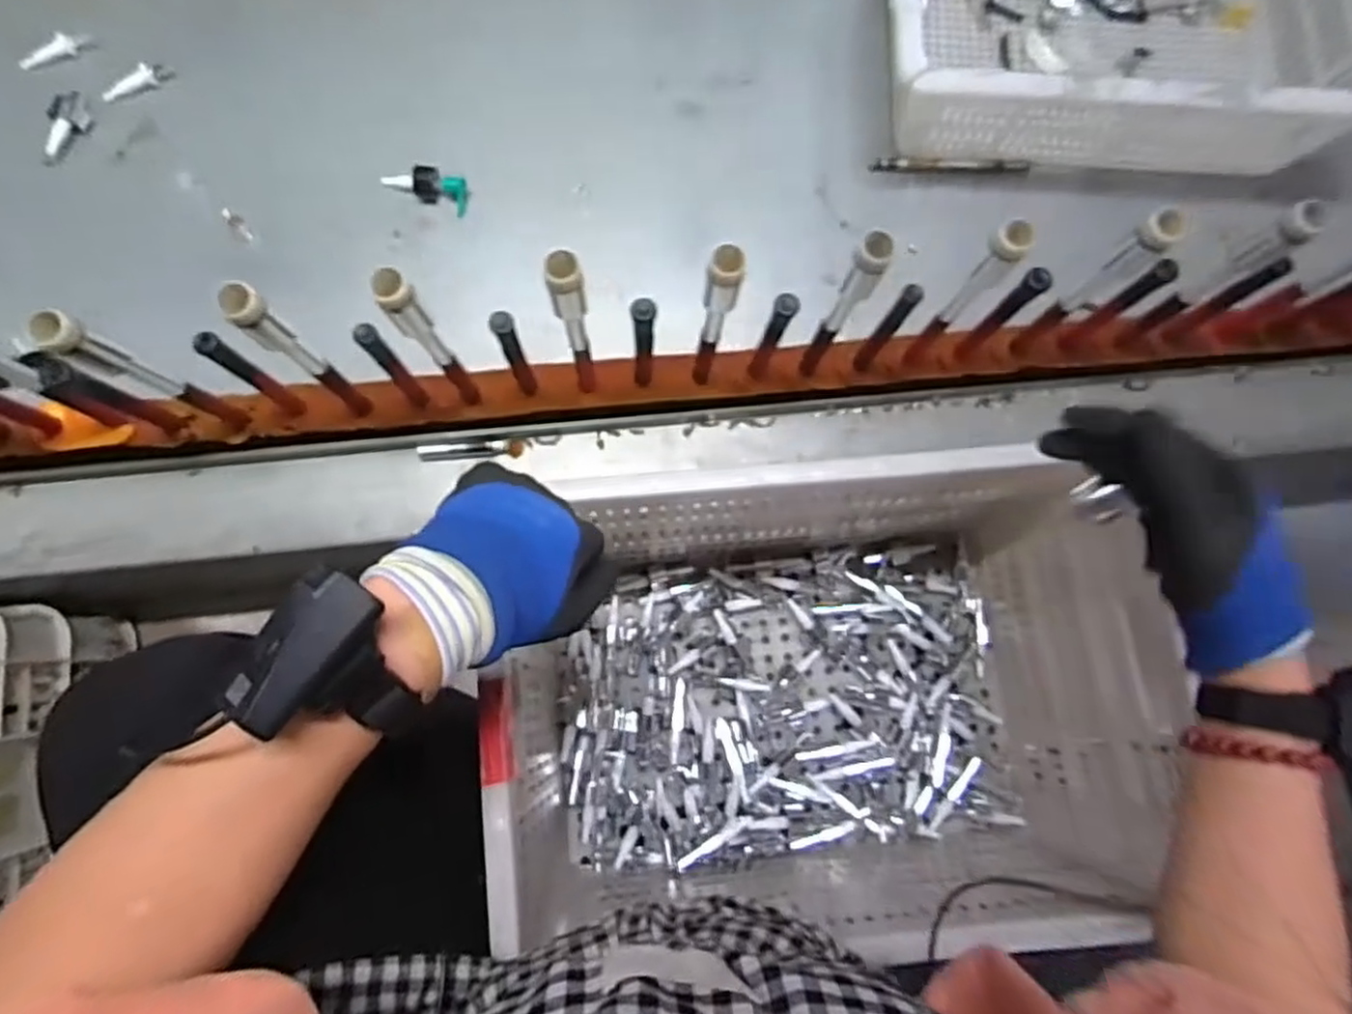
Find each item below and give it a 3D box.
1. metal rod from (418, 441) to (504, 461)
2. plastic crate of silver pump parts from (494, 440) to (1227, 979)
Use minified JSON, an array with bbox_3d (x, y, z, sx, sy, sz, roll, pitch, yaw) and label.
[{"bbox_3d":[-0.203,-0.052,0.684,0.081,0.012,0.016,-5,80,-2],"label":"metal rod"},{"bbox_3d":[0.118,0.164,0.667,0.530,0.300,0.363,-4,77,-5],"label":"plastic crate of silver pump parts"}]

